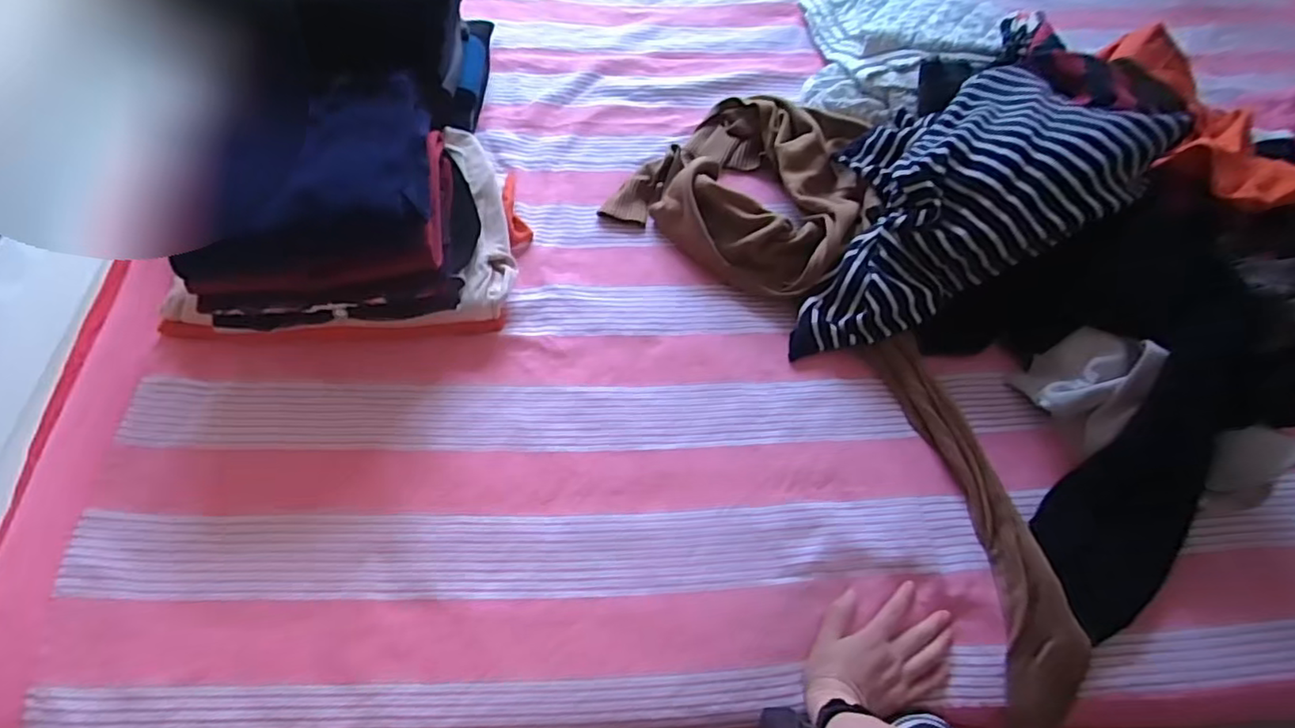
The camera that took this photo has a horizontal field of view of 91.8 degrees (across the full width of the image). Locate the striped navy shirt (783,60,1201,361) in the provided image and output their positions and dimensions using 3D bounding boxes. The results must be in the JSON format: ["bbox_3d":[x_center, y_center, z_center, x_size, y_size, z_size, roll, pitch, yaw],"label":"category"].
[{"bbox_3d":[0.358,-0.225,0.806,0.430,0.228,0.280,-19,63,-13],"label":"striped navy shirt"}]

